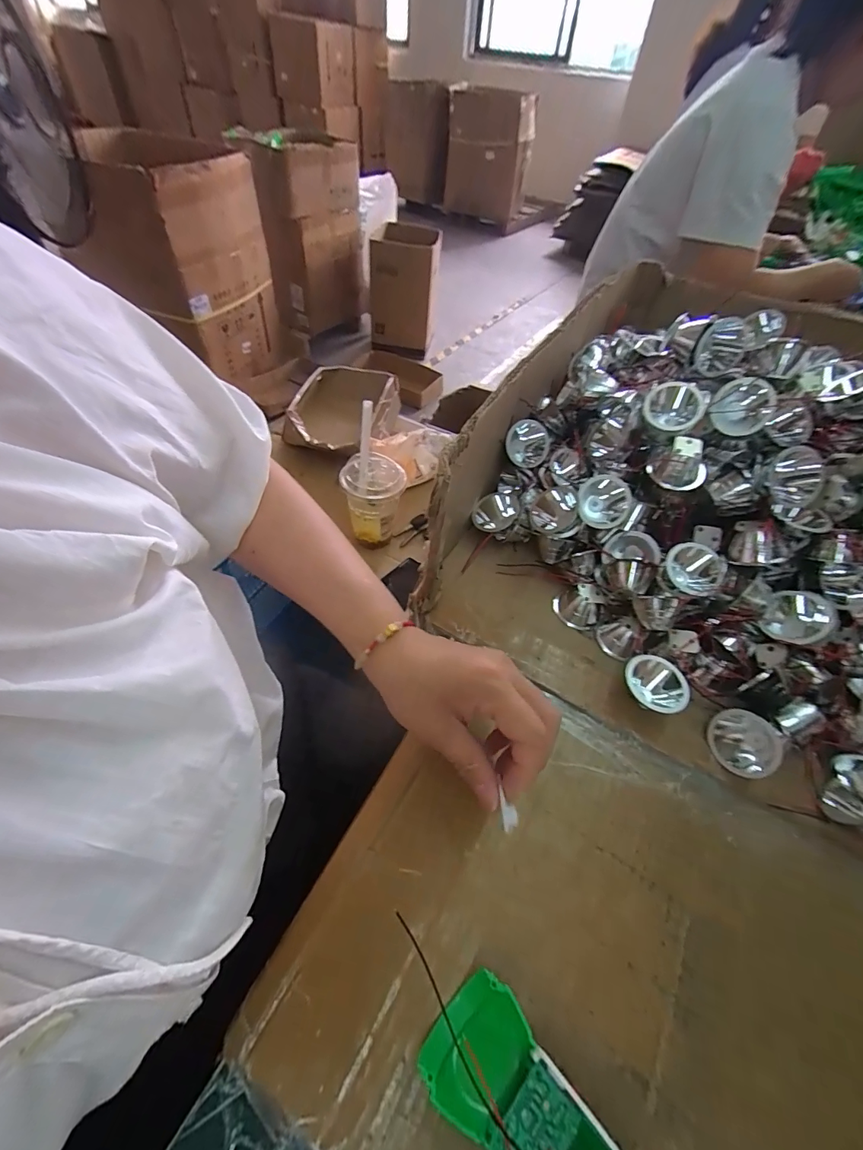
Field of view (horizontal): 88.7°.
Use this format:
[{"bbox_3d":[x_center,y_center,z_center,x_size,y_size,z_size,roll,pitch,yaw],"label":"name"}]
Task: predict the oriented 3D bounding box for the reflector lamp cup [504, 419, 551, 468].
[{"bbox_3d":[0.095,-0.130,0.438,0.041,0.043,0.029,9,16,11],"label":"reflector lamp cup"}]

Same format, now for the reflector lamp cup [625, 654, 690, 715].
[{"bbox_3d":[0.164,0.082,0.325,0.037,0.030,0.043,-29,58,-25],"label":"reflector lamp cup"}]

